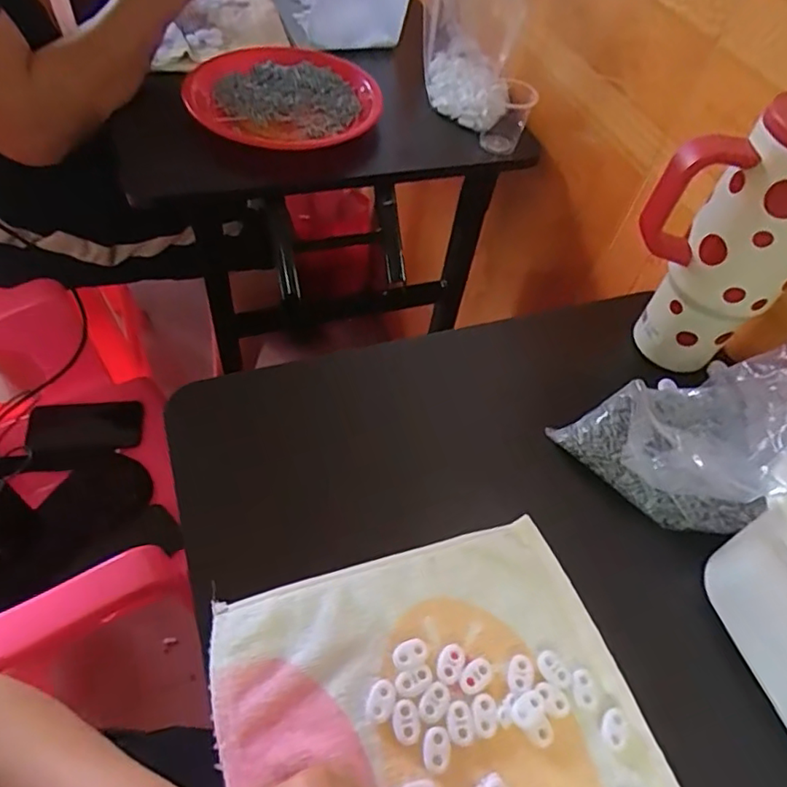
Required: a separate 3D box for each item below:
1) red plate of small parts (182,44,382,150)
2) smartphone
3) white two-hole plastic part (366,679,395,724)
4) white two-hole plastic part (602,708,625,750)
[{"bbox_3d":[-0.143,-0.384,0.717,0.222,0.031,0.243,-12,56,-16],"label":"red plate of small parts"},{"bbox_3d":[-0.489,0.056,0.909,0.167,0.016,0.083,-2,63,-9],"label":"smartphone"},{"bbox_3d":[-0.007,0.175,0.324,0.014,0.004,0.022,25,54,11],"label":"white two-hole plastic part"},{"bbox_3d":[0.127,0.192,0.328,0.012,0.004,0.020,21,54,8],"label":"white two-hole plastic part"}]

